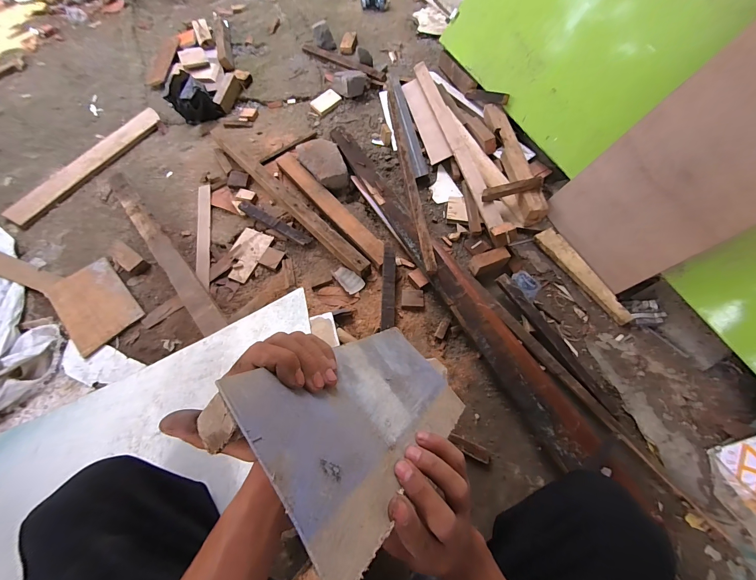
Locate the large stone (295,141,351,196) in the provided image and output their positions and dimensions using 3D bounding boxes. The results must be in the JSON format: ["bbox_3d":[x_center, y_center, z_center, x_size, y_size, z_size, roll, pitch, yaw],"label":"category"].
[{"bbox_3d":[-0.184,-0.413,1.085,0.131,0.085,0.218,-21,64,-9],"label":"large stone"}]

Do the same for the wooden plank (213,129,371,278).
[{"bbox_3d":[-0.309,-0.310,1.030,0.061,0.069,0.811,-40,68,-17],"label":"wooden plank"}]

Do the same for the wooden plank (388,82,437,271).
[{"bbox_3d":[0.088,-0.418,1.028,0.031,0.029,0.846,-7,62,-1],"label":"wooden plank"}]

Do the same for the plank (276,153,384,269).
[{"bbox_3d":[-0.157,-0.269,1.023,0.065,0.042,0.555,-36,67,-15],"label":"plank"}]

